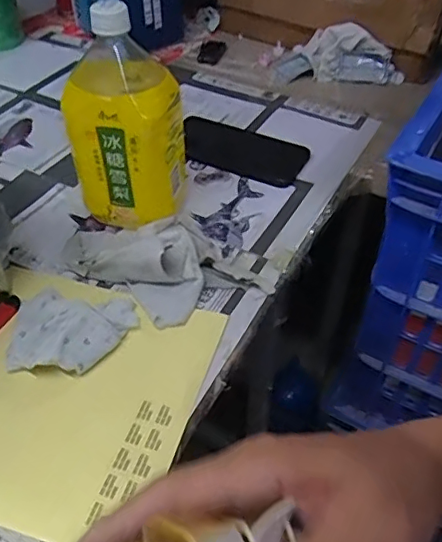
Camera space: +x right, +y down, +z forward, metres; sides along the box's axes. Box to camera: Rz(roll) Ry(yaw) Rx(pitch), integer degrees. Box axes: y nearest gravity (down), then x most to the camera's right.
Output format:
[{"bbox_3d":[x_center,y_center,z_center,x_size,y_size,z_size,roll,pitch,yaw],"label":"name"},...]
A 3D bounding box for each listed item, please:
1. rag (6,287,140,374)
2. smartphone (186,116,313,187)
[{"bbox_3d":[-0.117,0.046,0.447,0.088,0.026,0.075,0,45,-1],"label":"rag"},{"bbox_3d":[0.021,-0.143,0.659,0.158,0.010,0.076,21,48,19],"label":"smartphone"}]

